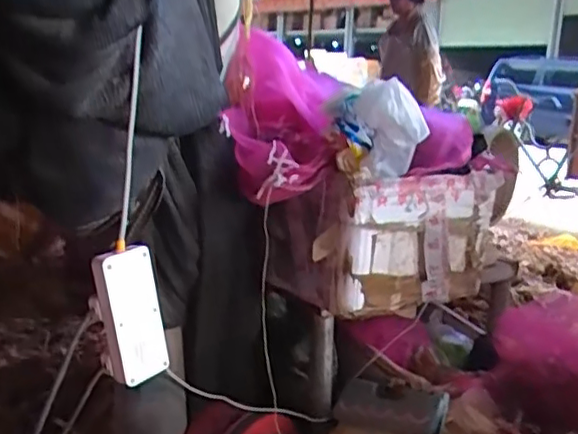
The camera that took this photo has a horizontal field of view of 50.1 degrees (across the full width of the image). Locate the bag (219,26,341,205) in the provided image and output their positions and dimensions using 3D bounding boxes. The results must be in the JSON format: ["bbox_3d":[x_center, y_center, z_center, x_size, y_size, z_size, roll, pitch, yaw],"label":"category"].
[{"bbox_3d":[-0.017,-0.182,1.114,0.199,0.241,0.347,2,14,-2],"label":"bag"}]

